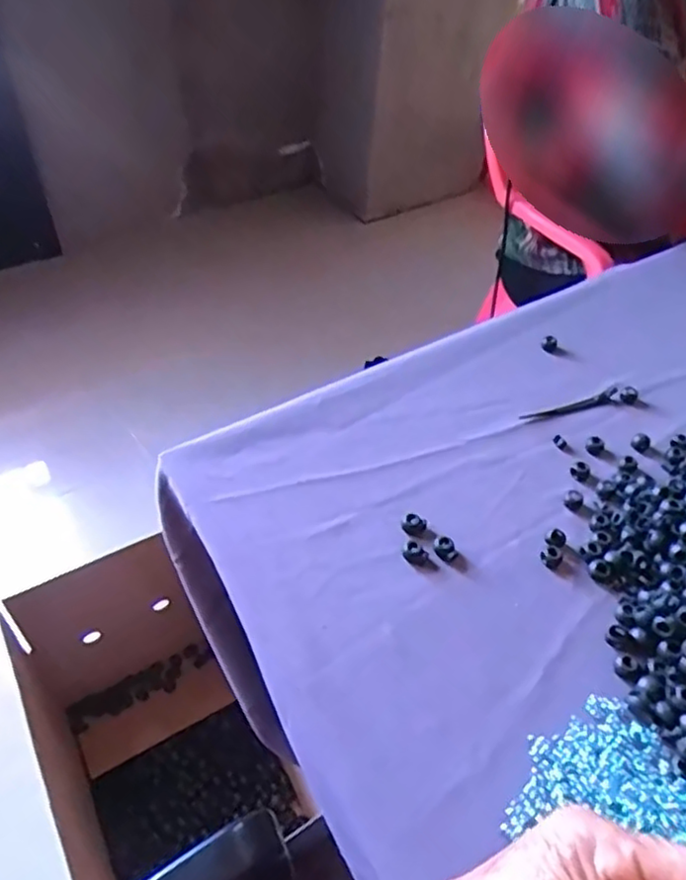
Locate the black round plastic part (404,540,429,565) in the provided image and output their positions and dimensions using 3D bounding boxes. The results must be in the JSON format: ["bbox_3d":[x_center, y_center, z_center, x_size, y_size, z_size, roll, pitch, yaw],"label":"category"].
[{"bbox_3d":[0.054,0.084,0.490,0.015,0.008,0.017,-34,58,-30],"label":"black round plastic part"}]

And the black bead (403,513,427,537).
[{"bbox_3d":[0.055,0.066,0.506,0.017,0.009,0.020,31,53,22],"label":"black bead"}]

